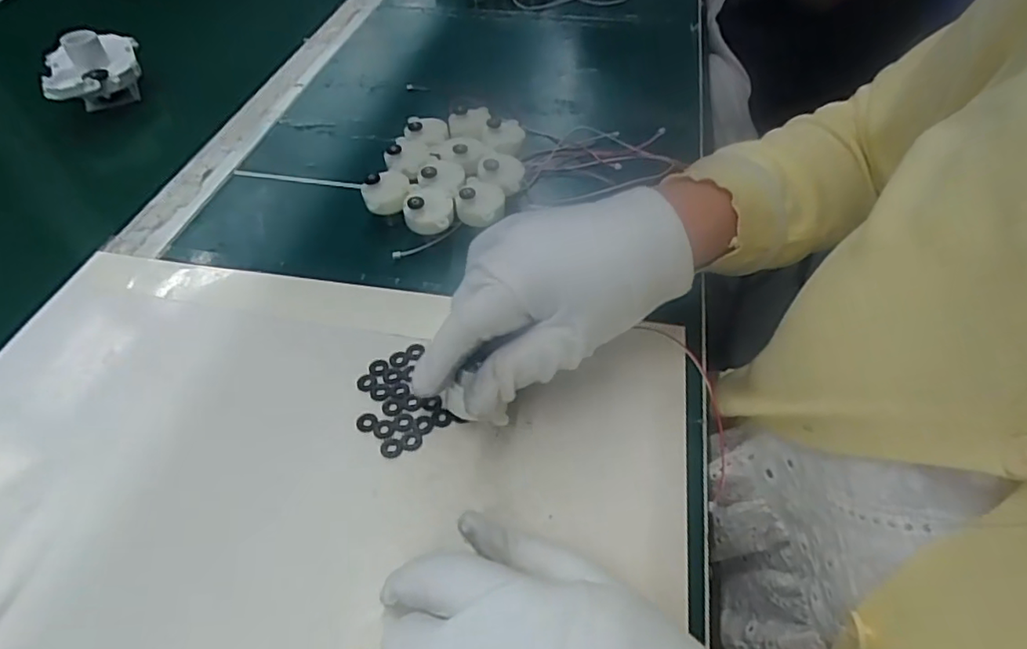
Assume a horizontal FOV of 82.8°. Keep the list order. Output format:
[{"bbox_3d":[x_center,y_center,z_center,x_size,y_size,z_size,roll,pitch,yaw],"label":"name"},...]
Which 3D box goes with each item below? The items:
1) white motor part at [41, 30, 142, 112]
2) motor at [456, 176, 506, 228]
[{"bbox_3d":[-0.356,-0.216,0.494,0.067,0.054,0.074,-19,52,-15],"label":"white motor part"},{"bbox_3d":[-0.021,-0.082,0.382,0.031,0.020,0.034,0,50,0],"label":"motor"}]

